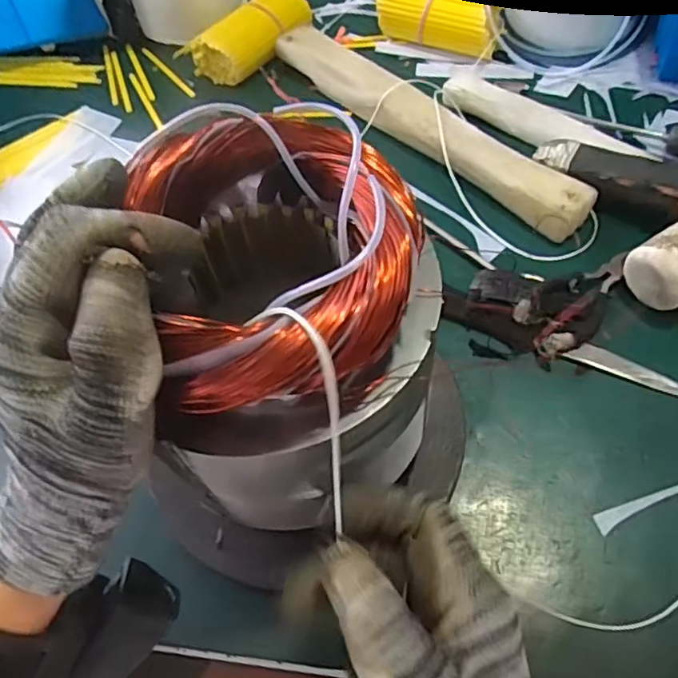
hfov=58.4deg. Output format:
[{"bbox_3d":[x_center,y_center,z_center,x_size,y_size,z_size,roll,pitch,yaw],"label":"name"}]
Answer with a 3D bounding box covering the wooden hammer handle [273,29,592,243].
[{"bbox_3d":[0.063,-0.186,0.515,0.043,0.028,0.331,-40,63,-19],"label":"wooden hammer handle"}]

